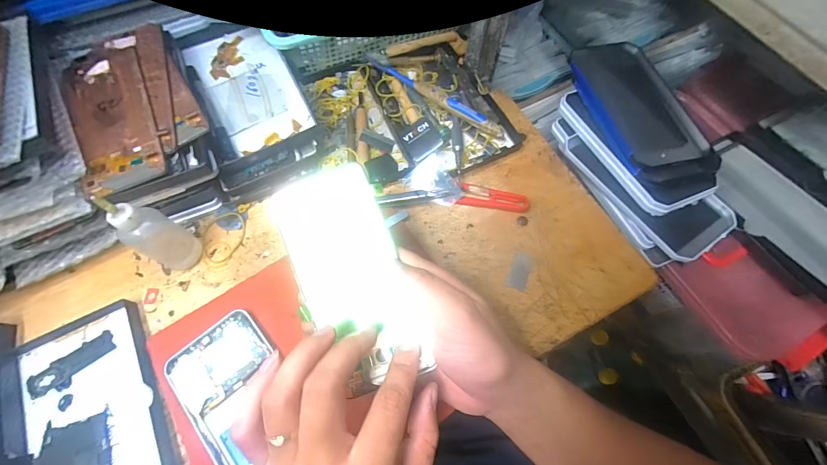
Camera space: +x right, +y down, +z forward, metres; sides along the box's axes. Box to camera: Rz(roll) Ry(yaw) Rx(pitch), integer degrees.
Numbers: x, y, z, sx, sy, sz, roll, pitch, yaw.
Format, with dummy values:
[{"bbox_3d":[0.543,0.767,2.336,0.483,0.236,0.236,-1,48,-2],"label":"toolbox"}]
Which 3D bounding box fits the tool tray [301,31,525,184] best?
[{"bbox_3d":[-0.006,-0.144,0.401,0.207,0.032,0.182,-20,69,-10],"label":"tool tray"}]

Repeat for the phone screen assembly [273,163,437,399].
[{"bbox_3d":[-0.045,0.029,0.251,0.074,0.011,0.154,-24,87,3],"label":"phone screen assembly"}]

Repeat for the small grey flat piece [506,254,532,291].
[{"bbox_3d":[0.105,0.038,0.340,0.017,0.004,0.036,24,68,8],"label":"small grey flat piece"}]

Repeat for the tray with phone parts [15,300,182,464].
[{"bbox_3d":[-0.263,0.155,0.281,0.106,0.011,0.179,-27,70,-13],"label":"tray with phone parts"}]

